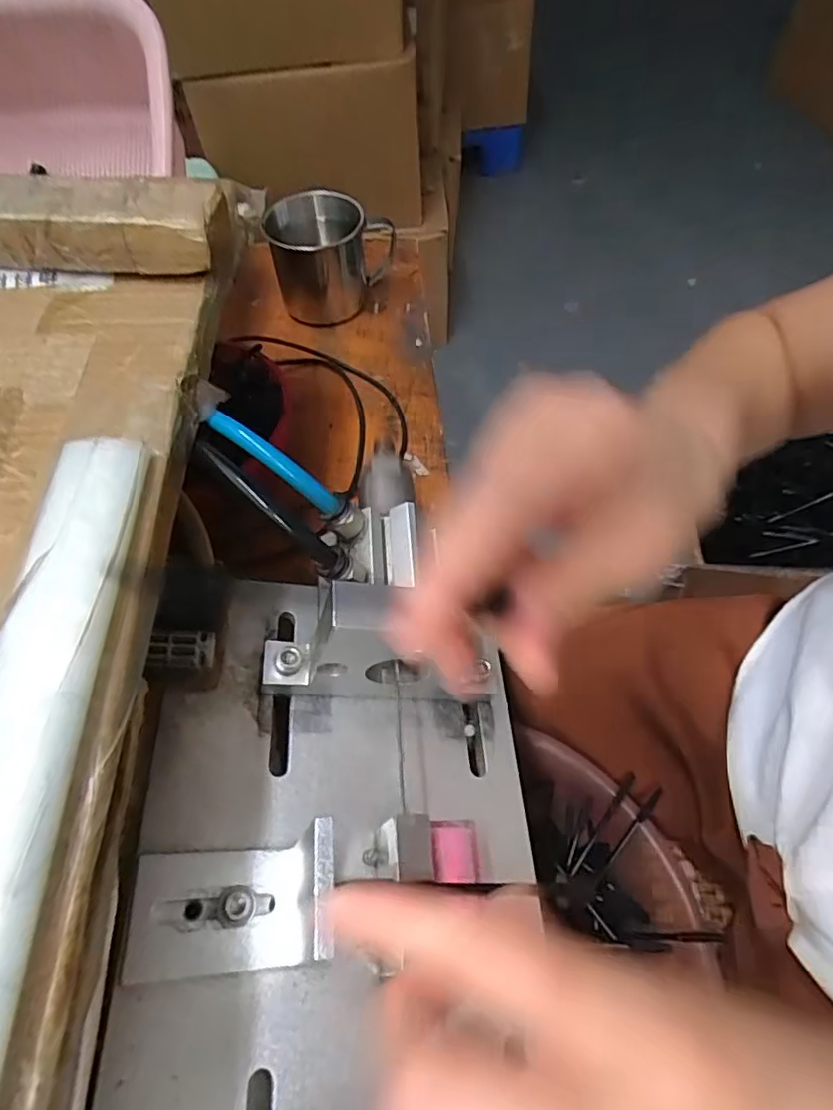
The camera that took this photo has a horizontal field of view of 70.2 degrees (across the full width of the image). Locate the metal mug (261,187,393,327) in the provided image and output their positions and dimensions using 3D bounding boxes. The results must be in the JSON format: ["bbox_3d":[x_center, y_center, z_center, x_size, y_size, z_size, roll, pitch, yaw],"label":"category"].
[{"bbox_3d":[-0.066,-0.222,0.452,0.086,0.071,0.063,3,58,6],"label":"metal mug"}]

